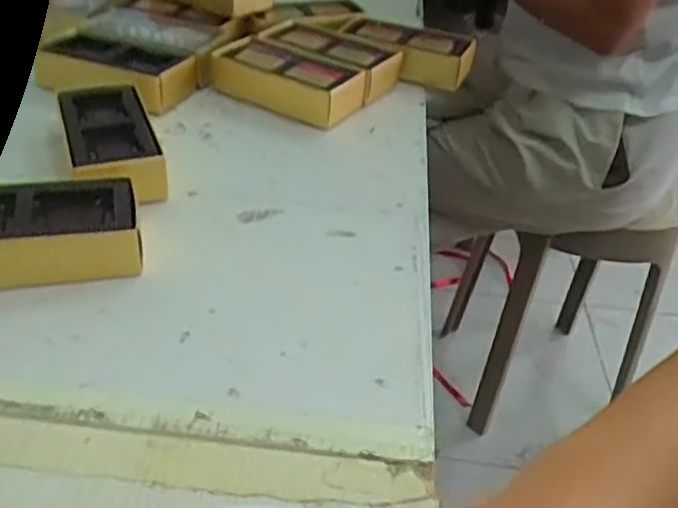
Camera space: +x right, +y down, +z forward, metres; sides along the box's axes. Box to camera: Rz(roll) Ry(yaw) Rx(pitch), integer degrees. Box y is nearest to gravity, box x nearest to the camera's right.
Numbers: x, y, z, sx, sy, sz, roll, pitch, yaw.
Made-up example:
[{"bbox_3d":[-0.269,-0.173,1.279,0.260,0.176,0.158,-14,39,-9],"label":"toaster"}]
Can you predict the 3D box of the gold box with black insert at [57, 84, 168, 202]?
[{"bbox_3d":[-0.151,-0.073,0.457,0.054,0.032,0.122,-10,40,-20],"label":"gold box with black insert"}]

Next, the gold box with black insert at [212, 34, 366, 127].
[{"bbox_3d":[-0.042,-0.143,0.564,0.117,0.033,0.066,21,40,18],"label":"gold box with black insert"}]

